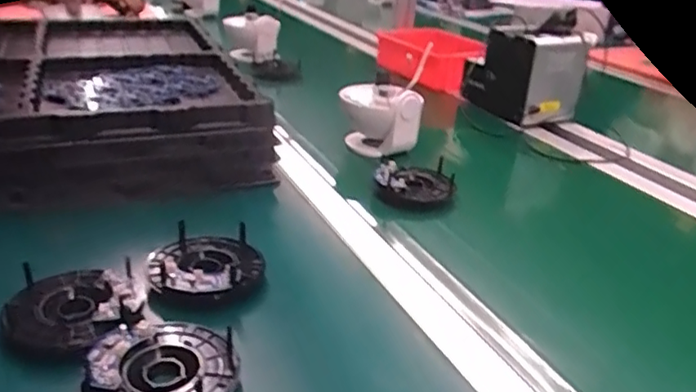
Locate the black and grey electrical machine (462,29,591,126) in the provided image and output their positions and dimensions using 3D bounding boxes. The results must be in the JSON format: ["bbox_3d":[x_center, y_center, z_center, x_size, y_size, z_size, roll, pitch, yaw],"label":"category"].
[{"bbox_3d":[0.315,-0.221,1.084,0.138,0.141,0.179,-6,27,-23],"label":"black and grey electrical machine"}]

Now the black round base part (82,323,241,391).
[{"bbox_3d":[-0.127,0.124,0.418,0.097,0.028,0.091,-1,26,-11],"label":"black round base part"}]

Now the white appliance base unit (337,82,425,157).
[{"bbox_3d":[0.045,-0.107,0.884,0.120,0.106,0.088,6,26,5],"label":"white appliance base unit"}]

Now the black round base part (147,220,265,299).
[{"bbox_3d":[-0.126,0.062,0.539,0.097,0.031,0.096,0,26,-8],"label":"black round base part"}]

